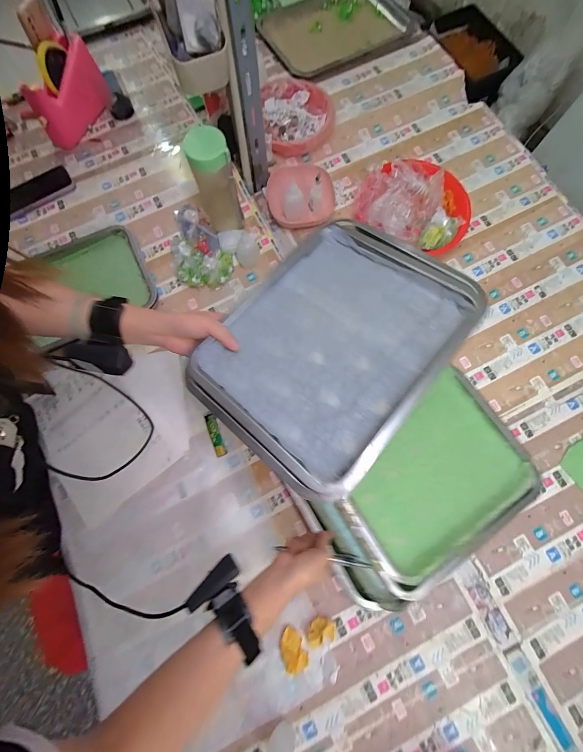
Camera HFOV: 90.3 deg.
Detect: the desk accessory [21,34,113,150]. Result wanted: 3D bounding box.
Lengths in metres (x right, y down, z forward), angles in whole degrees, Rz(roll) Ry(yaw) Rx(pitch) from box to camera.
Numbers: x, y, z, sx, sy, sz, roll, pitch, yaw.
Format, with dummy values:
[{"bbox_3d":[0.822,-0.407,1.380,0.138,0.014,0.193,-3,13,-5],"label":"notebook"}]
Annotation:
[{"bbox_3d":[-0.501,-0.649,0.662,0.081,0.110,0.201,18,79,5],"label":"desk accessory"}]

